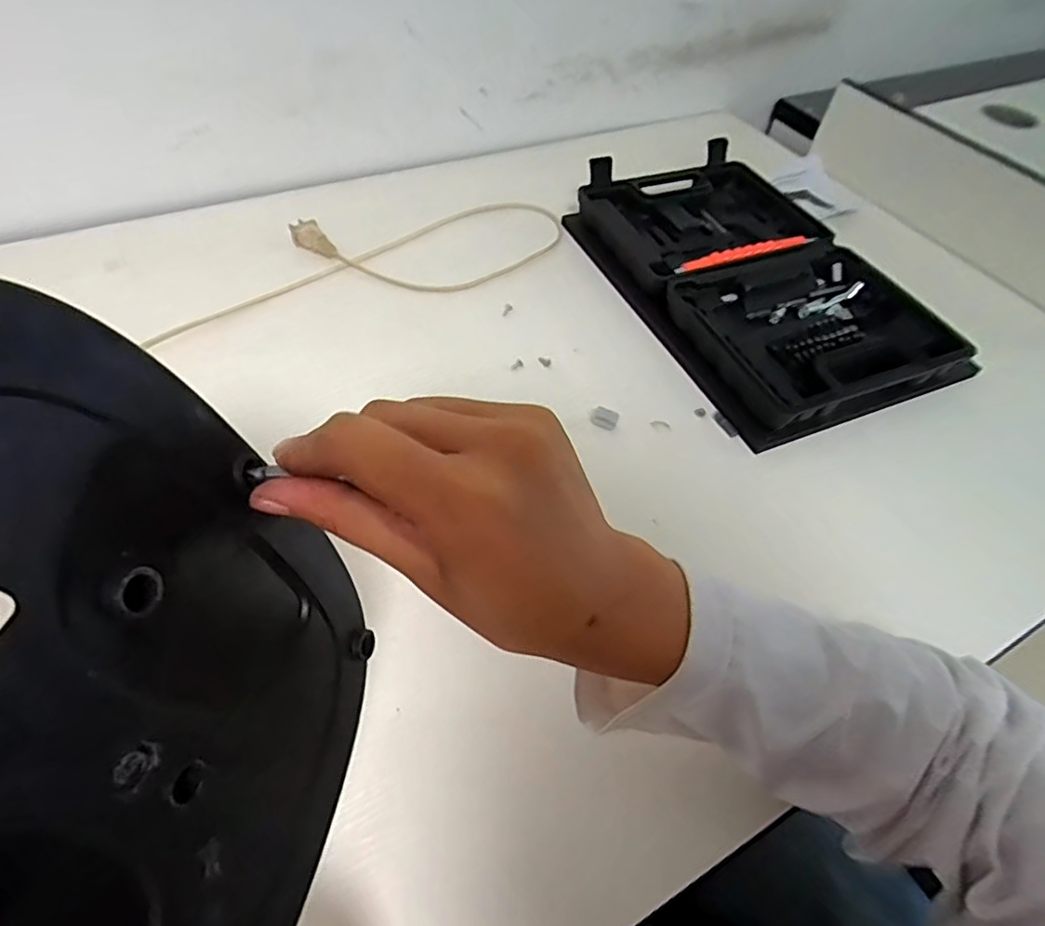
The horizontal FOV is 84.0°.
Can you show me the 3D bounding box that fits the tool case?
[{"bbox_3d":[0.218,-0.184,0.565,0.240,0.047,0.357,-19,57,-18],"label":"tool case"}]

